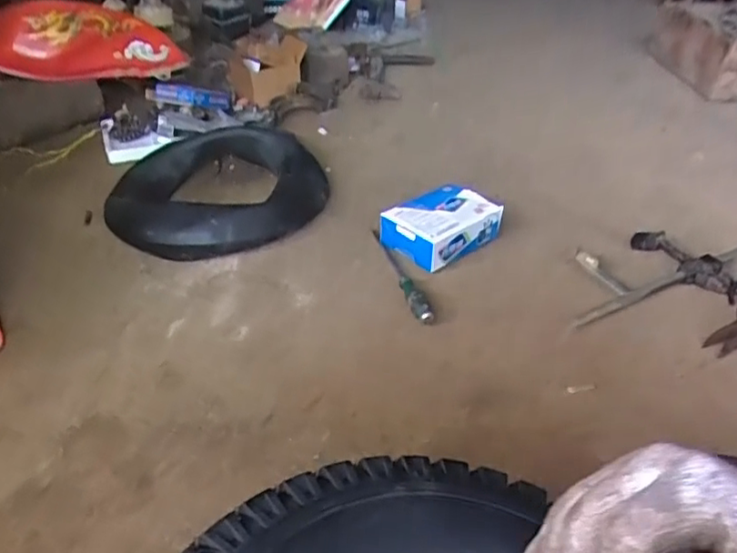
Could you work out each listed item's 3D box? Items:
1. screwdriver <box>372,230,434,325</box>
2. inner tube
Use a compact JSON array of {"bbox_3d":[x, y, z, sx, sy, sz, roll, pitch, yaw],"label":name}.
[{"bbox_3d":[0.057,-0.009,1.115,0.034,0.033,0.282,-13,40,-13],"label":"screwdriver"},{"bbox_3d":[-0.347,-0.229,1.338,0.449,0.112,0.542,-13,40,-13],"label":"inner tube"}]

